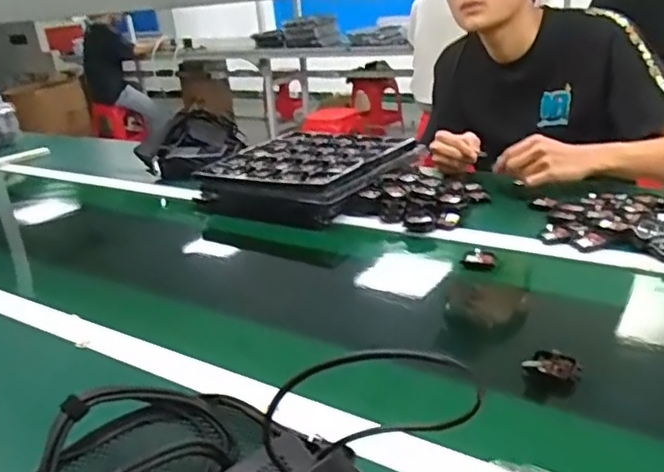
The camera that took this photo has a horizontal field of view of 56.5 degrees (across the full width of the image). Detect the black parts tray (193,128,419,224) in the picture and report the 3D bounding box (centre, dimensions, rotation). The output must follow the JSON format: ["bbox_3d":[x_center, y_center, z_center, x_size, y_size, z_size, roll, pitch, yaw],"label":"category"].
[{"bbox_3d":[-0.036,-0.127,1.209,0.329,0.074,0.332,10,28,34],"label":"black parts tray"}]

